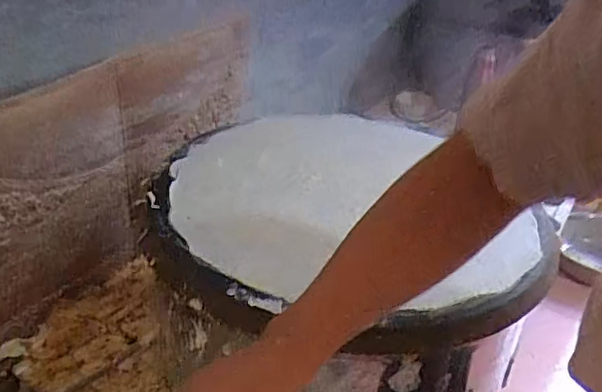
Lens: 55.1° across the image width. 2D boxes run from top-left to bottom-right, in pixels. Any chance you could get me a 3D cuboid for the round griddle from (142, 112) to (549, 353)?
[{"bbox_3d":[0.054,0.014,0.795,0.514,0.061,0.508,3,32,-2],"label":"round griddle"}]

